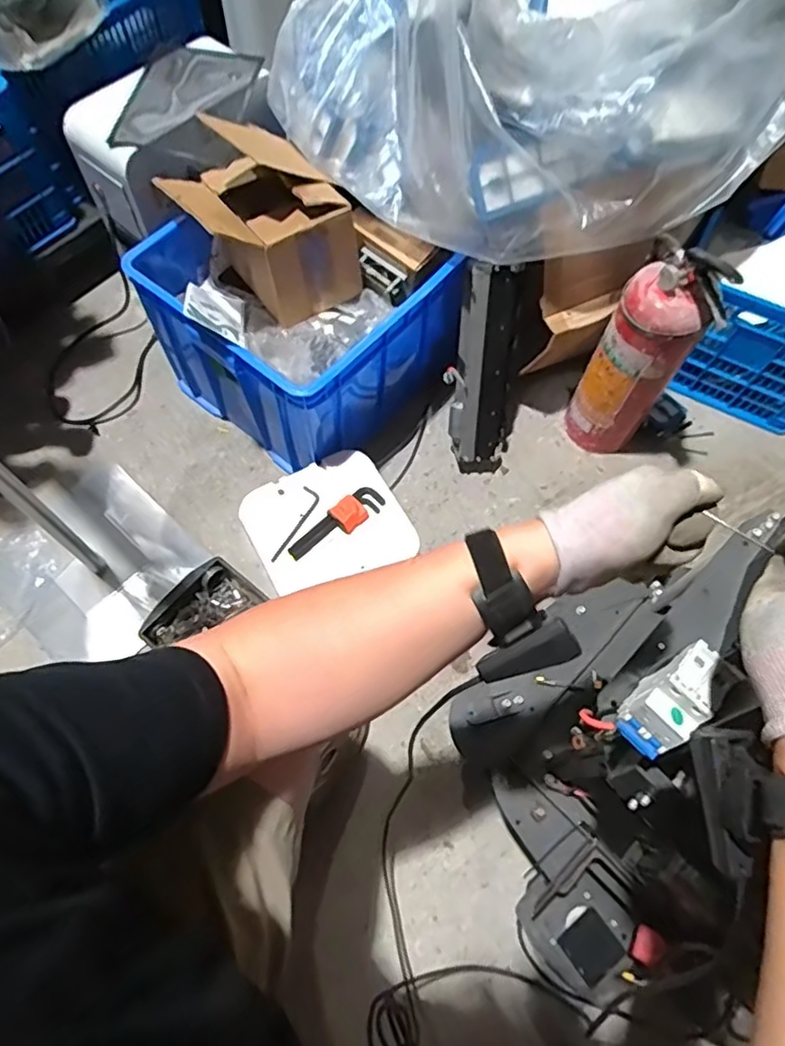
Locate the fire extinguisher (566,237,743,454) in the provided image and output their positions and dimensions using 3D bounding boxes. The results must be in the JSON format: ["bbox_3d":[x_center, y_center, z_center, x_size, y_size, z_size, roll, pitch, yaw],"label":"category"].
[{"bbox_3d":[0.416,-0.277,1.019,0.141,0.397,0.156,26,67,10],"label":"fire extinguisher"}]

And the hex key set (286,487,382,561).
[{"bbox_3d":[-0.091,-0.001,0.976,0.174,0.028,0.056,-39,72,-17],"label":"hex key set"}]

